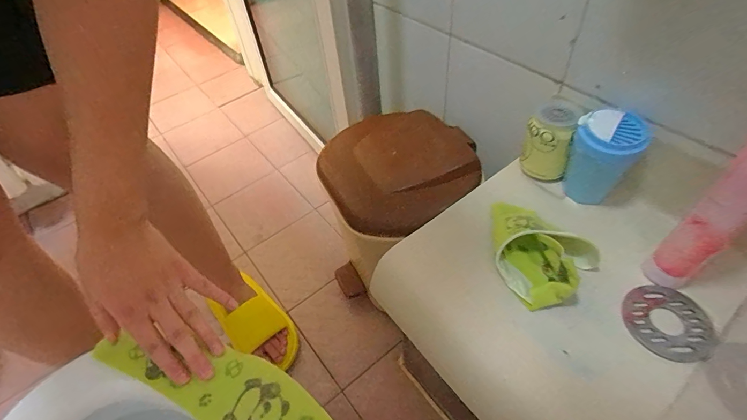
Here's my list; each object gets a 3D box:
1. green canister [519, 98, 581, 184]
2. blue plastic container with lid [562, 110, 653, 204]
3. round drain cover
[{"bbox_3d":[0.232,-0.091,0.526,0.061,0.092,0.072,15,53,18],"label":"green canister"},{"bbox_3d":[0.275,-0.057,0.486,0.072,0.117,0.058,30,59,27],"label":"blue plastic container with lid"},{"bbox_3d":[0.300,0.115,0.406,0.072,0.004,0.080,-16,49,3],"label":"round drain cover"}]

